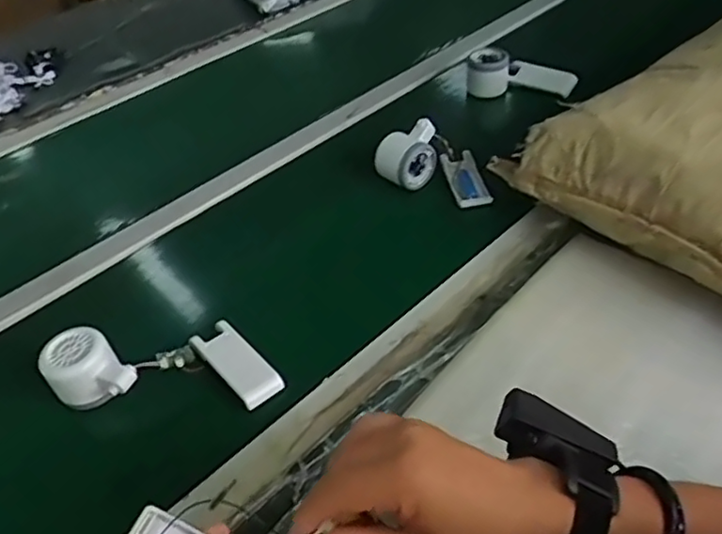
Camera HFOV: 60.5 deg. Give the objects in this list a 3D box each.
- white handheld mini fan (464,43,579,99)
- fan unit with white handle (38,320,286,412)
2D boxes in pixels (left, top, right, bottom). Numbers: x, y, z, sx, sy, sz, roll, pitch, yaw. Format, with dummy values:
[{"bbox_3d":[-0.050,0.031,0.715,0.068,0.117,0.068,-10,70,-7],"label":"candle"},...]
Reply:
[{"bbox_3d":[0.228,-0.280,0.904,0.149,0.068,0.072,7,44,-5],"label":"white handheld mini fan"},{"bbox_3d":[-0.176,0.080,0.564,0.203,0.045,0.083,-1,44,5],"label":"fan unit with white handle"}]

